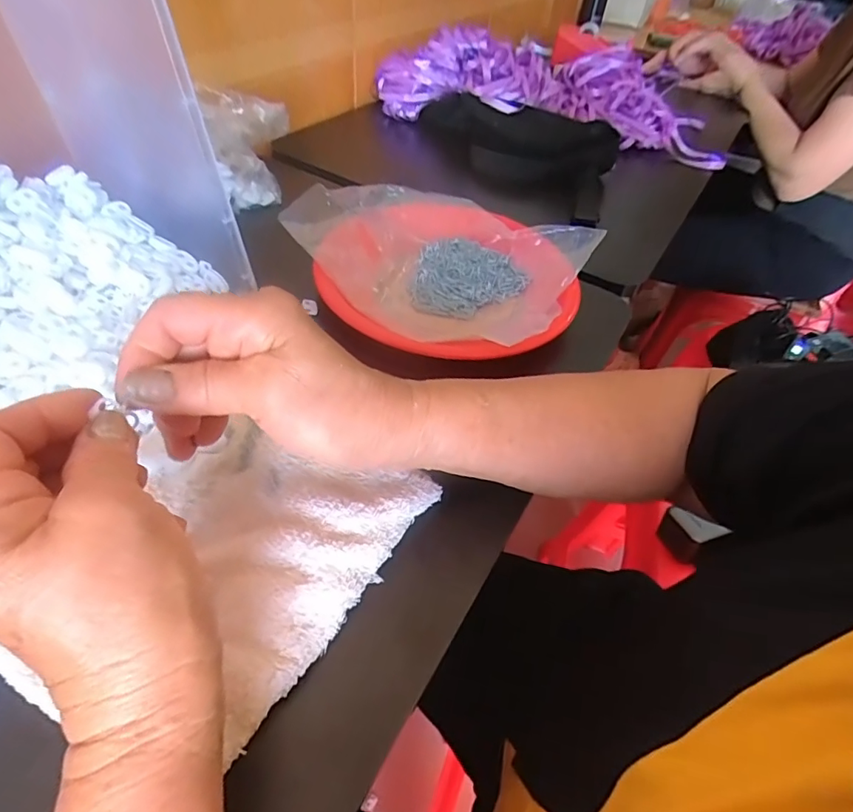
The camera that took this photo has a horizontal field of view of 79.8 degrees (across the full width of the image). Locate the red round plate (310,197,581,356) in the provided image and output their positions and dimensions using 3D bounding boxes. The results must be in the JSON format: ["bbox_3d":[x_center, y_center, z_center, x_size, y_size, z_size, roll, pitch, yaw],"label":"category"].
[{"bbox_3d":[0.025,-0.117,0.456,0.208,0.043,0.217,4,47,-4],"label":"red round plate"}]

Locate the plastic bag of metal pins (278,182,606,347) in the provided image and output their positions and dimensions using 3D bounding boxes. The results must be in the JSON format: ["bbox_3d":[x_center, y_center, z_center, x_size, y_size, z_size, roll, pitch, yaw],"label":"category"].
[{"bbox_3d":[0.017,-0.138,0.466,0.231,0.058,0.207,31,51,20],"label":"plastic bag of metal pins"}]

